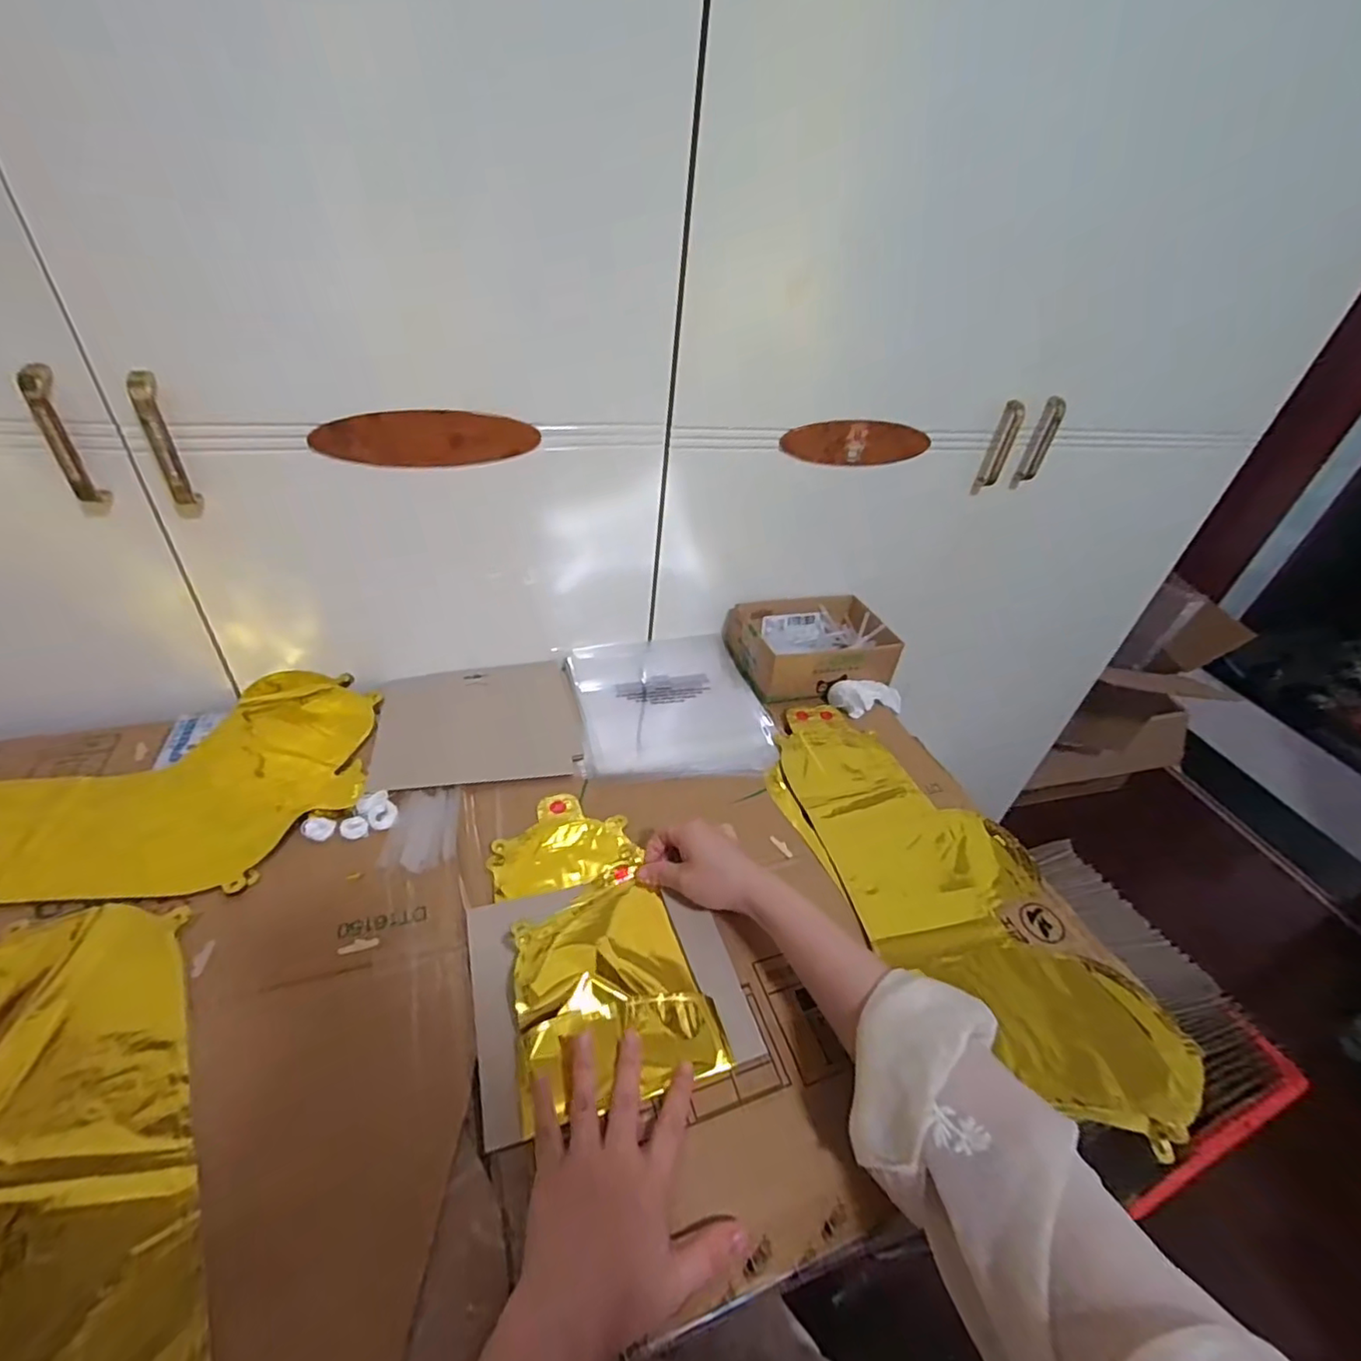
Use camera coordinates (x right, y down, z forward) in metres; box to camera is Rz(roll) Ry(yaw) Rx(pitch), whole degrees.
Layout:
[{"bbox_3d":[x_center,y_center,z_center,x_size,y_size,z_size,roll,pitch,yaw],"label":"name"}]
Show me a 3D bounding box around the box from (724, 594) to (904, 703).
[{"bbox_3d":[0.170,-0.048,0.793,0.188,0.060,0.139,-6,40,-17],"label":"box"}]

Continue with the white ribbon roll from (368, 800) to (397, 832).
[{"bbox_3d":[-0.264,0.120,0.541,0.024,0.005,0.028,-16,44,-28],"label":"white ribbon roll"}]

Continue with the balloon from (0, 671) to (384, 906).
[{"bbox_3d":[-0.498,0.087,0.545,0.393,0.014,0.262,-4,39,-15],"label":"balloon"}]

